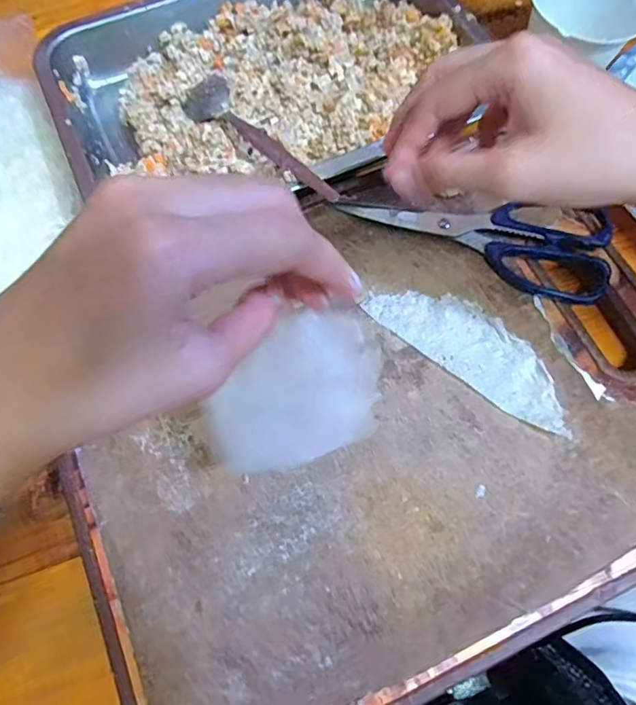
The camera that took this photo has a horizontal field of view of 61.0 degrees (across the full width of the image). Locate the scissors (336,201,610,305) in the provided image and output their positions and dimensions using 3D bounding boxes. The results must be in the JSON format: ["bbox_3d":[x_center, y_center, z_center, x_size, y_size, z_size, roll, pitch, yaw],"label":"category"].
[{"bbox_3d":[0.106,-0.085,0.361,0.176,0.010,0.067,19,72,8],"label":"scissors"}]

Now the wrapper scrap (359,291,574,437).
[{"bbox_3d":[0.096,-0.005,0.333,0.135,0.006,0.046,37,75,13],"label":"wrapper scrap"}]

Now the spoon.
[{"bbox_3d":[-0.042,-0.147,0.366,0.031,0.015,0.170,-39,61,-11],"label":"spoon"}]

